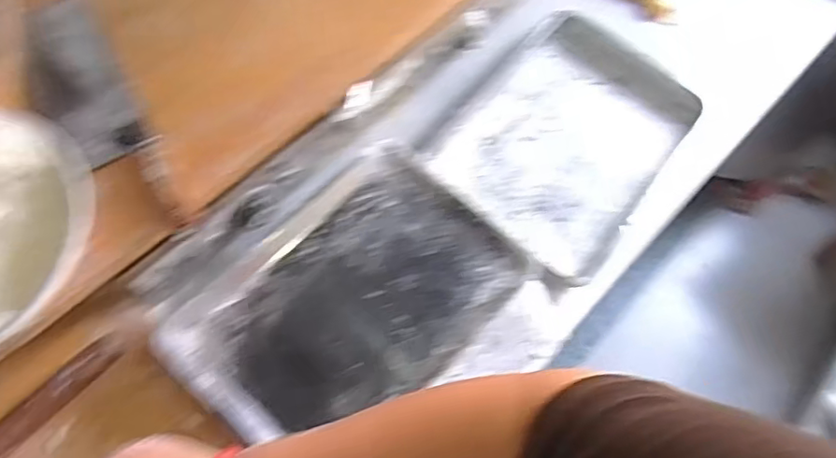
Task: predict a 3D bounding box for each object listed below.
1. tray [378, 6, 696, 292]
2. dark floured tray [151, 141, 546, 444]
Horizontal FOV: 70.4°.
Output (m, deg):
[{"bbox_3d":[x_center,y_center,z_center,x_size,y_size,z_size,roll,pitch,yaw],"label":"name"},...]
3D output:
[{"bbox_3d":[0.198,-0.140,0.845,0.293,0.038,0.378,35,68,13],"label":"tray"},{"bbox_3d":[-0.064,0.075,0.630,0.240,0.020,0.341,42,70,16],"label":"dark floured tray"}]

